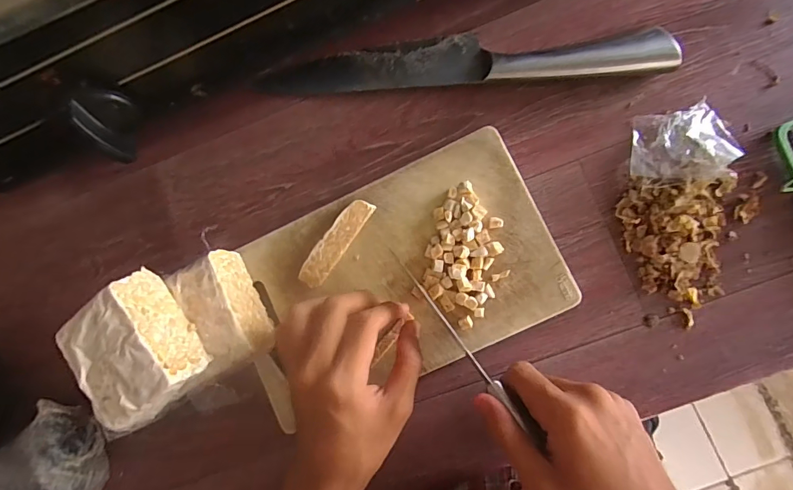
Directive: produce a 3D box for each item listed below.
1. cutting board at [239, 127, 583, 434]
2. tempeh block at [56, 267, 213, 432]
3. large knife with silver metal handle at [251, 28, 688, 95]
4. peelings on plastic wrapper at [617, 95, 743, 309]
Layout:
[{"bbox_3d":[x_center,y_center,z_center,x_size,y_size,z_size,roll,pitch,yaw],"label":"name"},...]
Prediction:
[{"bbox_3d":[-0.002,0.023,0.316,0.235,0.013,0.148,-25,83,4],"label":"cutting board"},{"bbox_3d":[-0.174,0.070,0.278,0.061,0.039,0.083,-40,82,2],"label":"tempeh block"},{"bbox_3d":[0.041,-0.144,0.325,0.311,0.025,0.040,1,85,7],"label":"large knife with silver metal handle"},{"bbox_3d":[0.202,-0.032,0.301,0.071,0.015,0.136,10,86,8],"label":"peelings on plastic wrapper"}]

